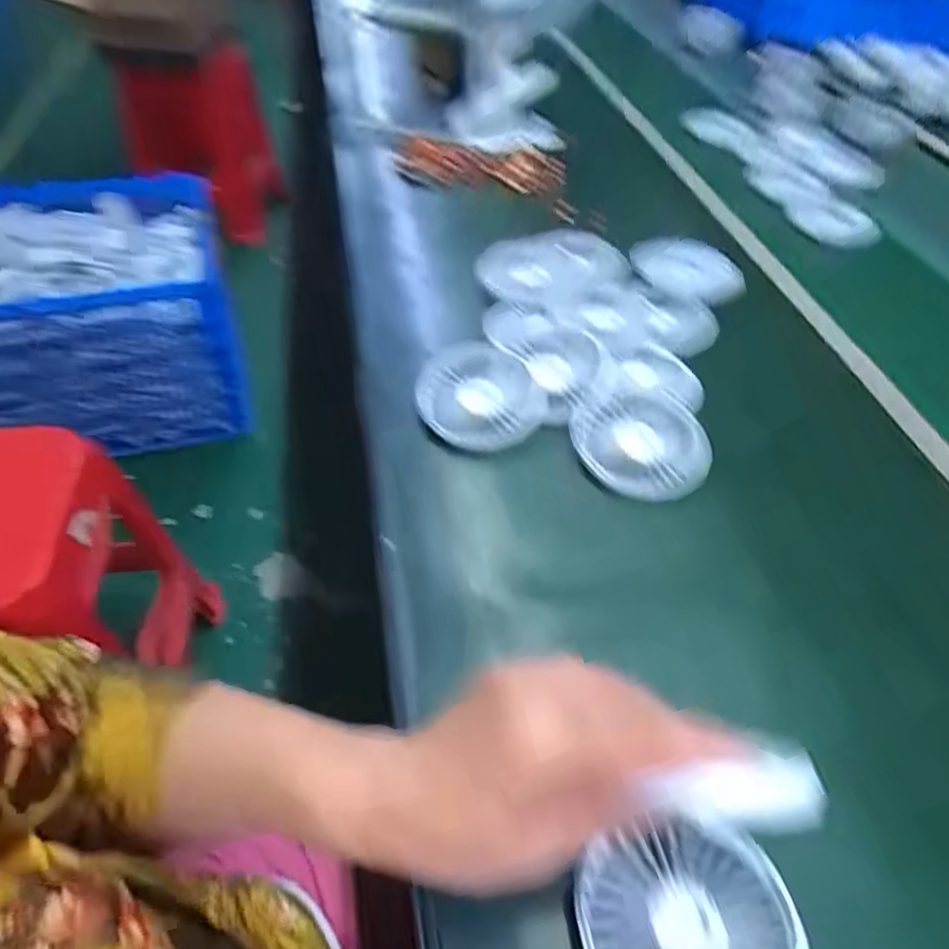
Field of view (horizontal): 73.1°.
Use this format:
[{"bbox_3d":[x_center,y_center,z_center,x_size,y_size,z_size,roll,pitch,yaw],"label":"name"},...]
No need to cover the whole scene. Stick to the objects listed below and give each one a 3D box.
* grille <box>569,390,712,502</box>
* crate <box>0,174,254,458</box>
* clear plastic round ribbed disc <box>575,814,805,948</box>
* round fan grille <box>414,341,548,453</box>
[{"bbox_3d":[0.122,-0.026,0.469,0.097,0.013,0.095,2,49,-2],"label":"grille"},{"bbox_3d":[-0.836,-0.280,1.313,0.647,0.418,0.329,-14,52,-16],"label":"crate"},{"bbox_3d":[0.090,0.188,0.265,0.088,0.013,0.081,2,49,-2],"label":"clear plastic round ribbed disc"},{"bbox_3d":[0.000,-0.059,0.487,0.087,0.025,0.097,-28,57,-25],"label":"round fan grille"}]

